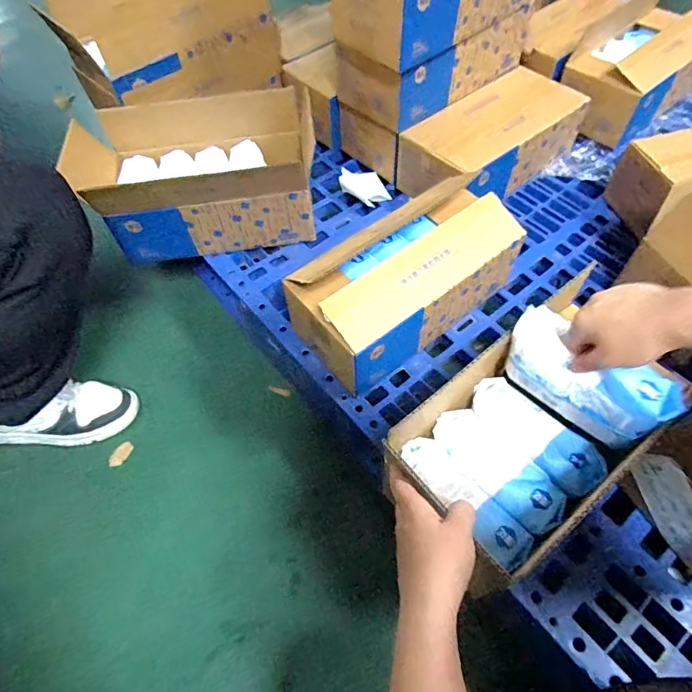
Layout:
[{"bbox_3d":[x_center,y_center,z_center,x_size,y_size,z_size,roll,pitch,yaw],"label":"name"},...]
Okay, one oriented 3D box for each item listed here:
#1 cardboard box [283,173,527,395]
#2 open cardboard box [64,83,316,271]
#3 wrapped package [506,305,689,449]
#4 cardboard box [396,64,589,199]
[{"bbox_3d":[0.098,-0.097,0.701,0.330,0.129,0.156,-34,61,-18],"label":"cardboard box"},{"bbox_3d":[-0.243,-0.292,0.826,0.355,0.165,0.205,-10,57,-4],"label":"open cardboard box"},{"bbox_3d":[0.243,0.034,0.487,0.155,0.096,0.049,37,66,24],"label":"wrapped package"},{"bbox_3d":[0.278,-0.386,0.879,0.336,0.125,0.171,-33,61,-17],"label":"cardboard box"}]

